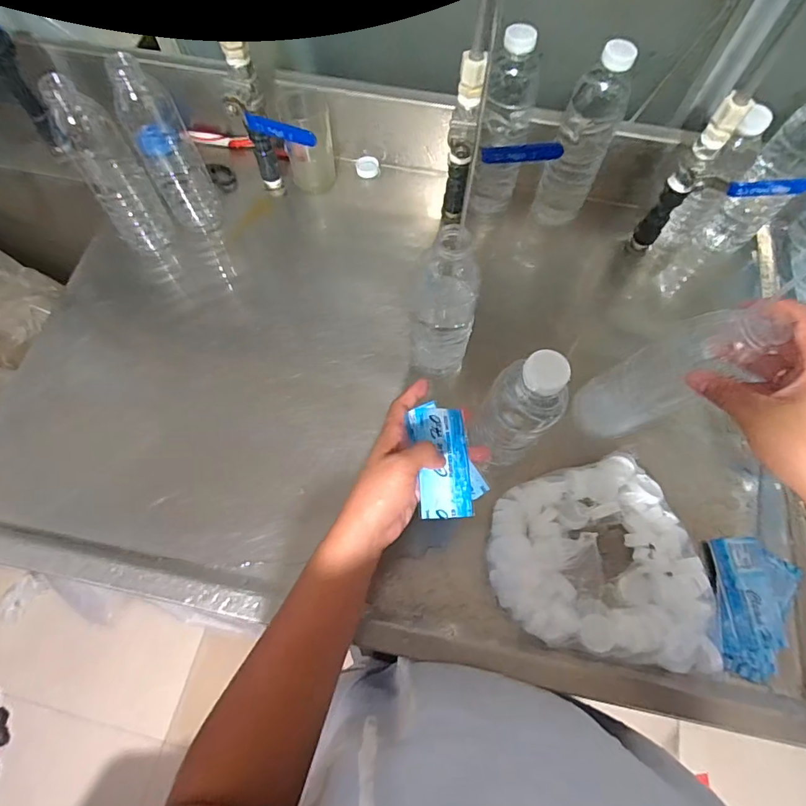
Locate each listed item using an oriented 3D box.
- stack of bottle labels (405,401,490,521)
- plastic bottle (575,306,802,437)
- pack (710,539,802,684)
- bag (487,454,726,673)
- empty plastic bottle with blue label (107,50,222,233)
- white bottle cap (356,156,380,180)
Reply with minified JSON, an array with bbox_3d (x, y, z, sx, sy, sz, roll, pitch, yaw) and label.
[{"bbox_3d":[0.040,0.050,0.430,0.055,0.010,0.102,-7,73,-4],"label":"stack of bottle labels"},{"bbox_3d":[0.229,-0.025,0.416,0.053,0.188,0.057,10,66,-17],"label":"plastic bottle"},{"bbox_3d":[0.338,0.196,0.467,0.077,0.016,0.124,11,67,4],"label":"pack"},{"bbox_3d":[0.184,0.161,0.463,0.193,0.038,0.202,-13,68,-7],"label":"bag"},{"bbox_3d":[-0.271,-0.294,0.563,0.061,0.208,0.062,-22,69,-10],"label":"empty plastic bottle with blue label"},{"bbox_3d":[-0.049,-0.329,0.674,0.031,0.015,0.025,-3,67,-3],"label":"white bottle cap"}]

